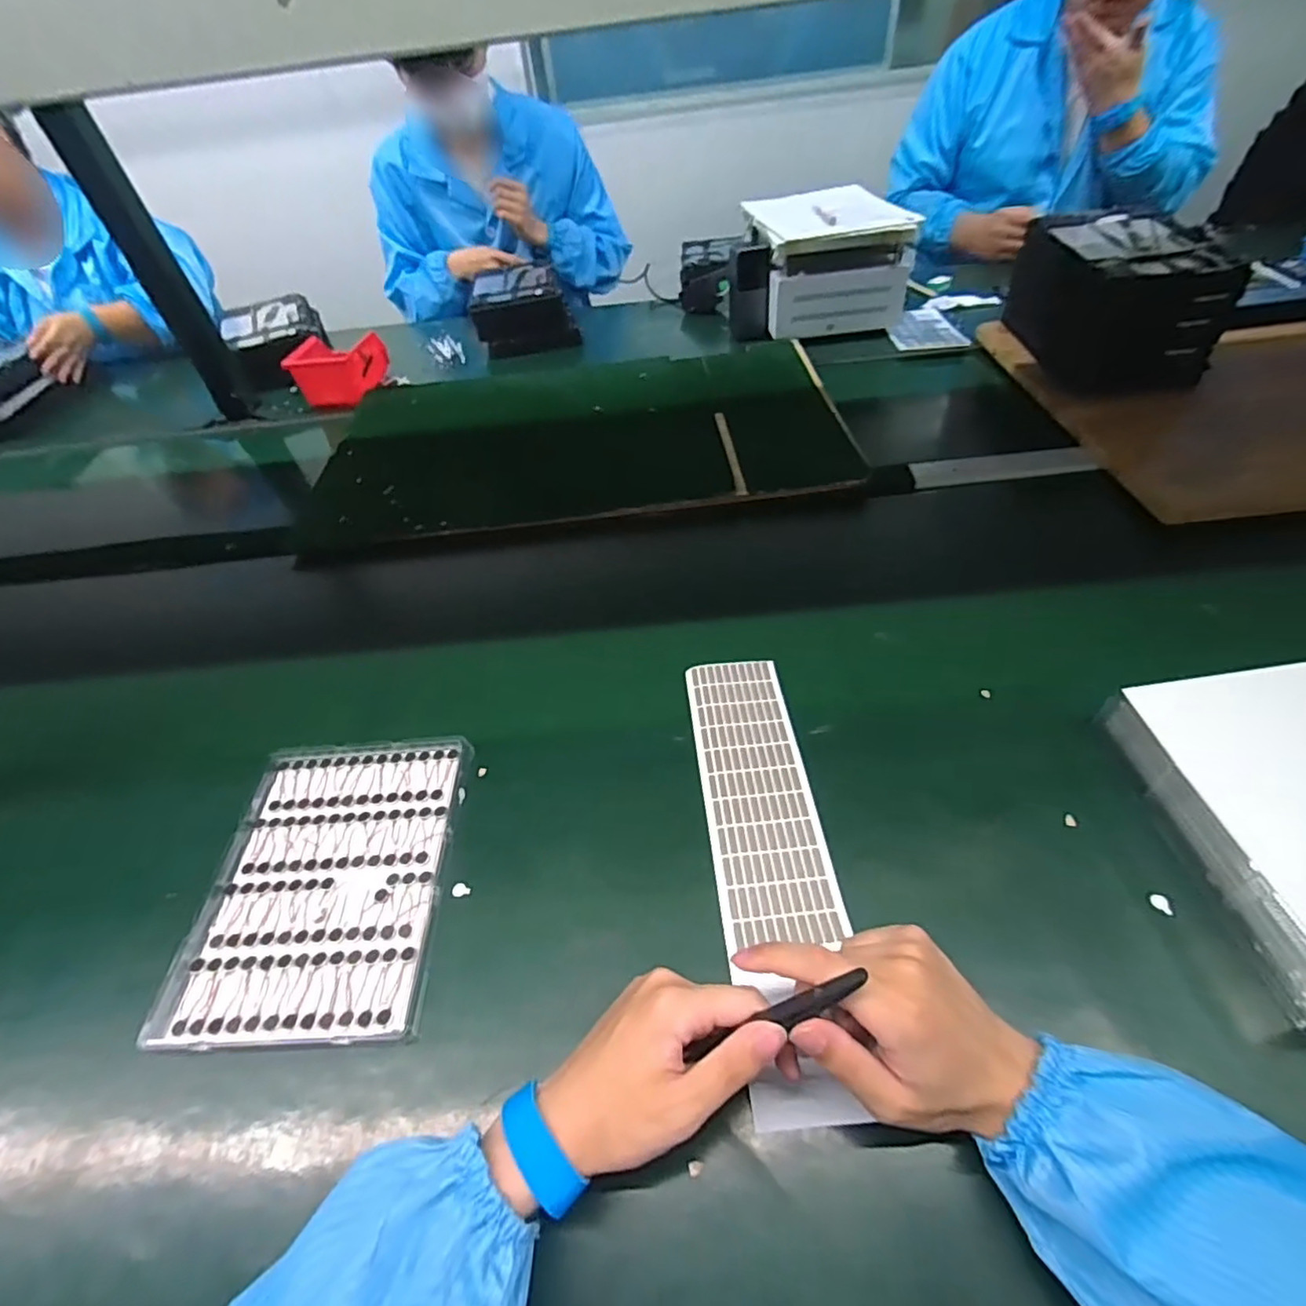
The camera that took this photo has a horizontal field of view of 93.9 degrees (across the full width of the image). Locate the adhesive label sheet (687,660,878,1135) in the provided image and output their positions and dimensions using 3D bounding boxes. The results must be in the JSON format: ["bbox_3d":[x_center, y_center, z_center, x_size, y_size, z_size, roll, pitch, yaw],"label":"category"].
[{"bbox_3d":[0.083,0.133,0.435,0.077,0.007,0.323,-6,48,0],"label":"adhesive label sheet"}]

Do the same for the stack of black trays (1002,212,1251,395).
[{"bbox_3d":[0.599,-0.470,0.801,0.157,0.121,0.237,-4,48,3],"label":"stack of black trays"}]

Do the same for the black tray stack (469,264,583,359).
[{"bbox_3d":[-0.230,-0.610,1.084,0.170,0.093,0.179,-14,48,-6],"label":"black tray stack"}]

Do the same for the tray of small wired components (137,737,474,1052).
[{"bbox_3d":[-0.232,0.158,0.441,0.167,0.009,0.213,-4,48,3],"label":"tray of small wired components"}]

